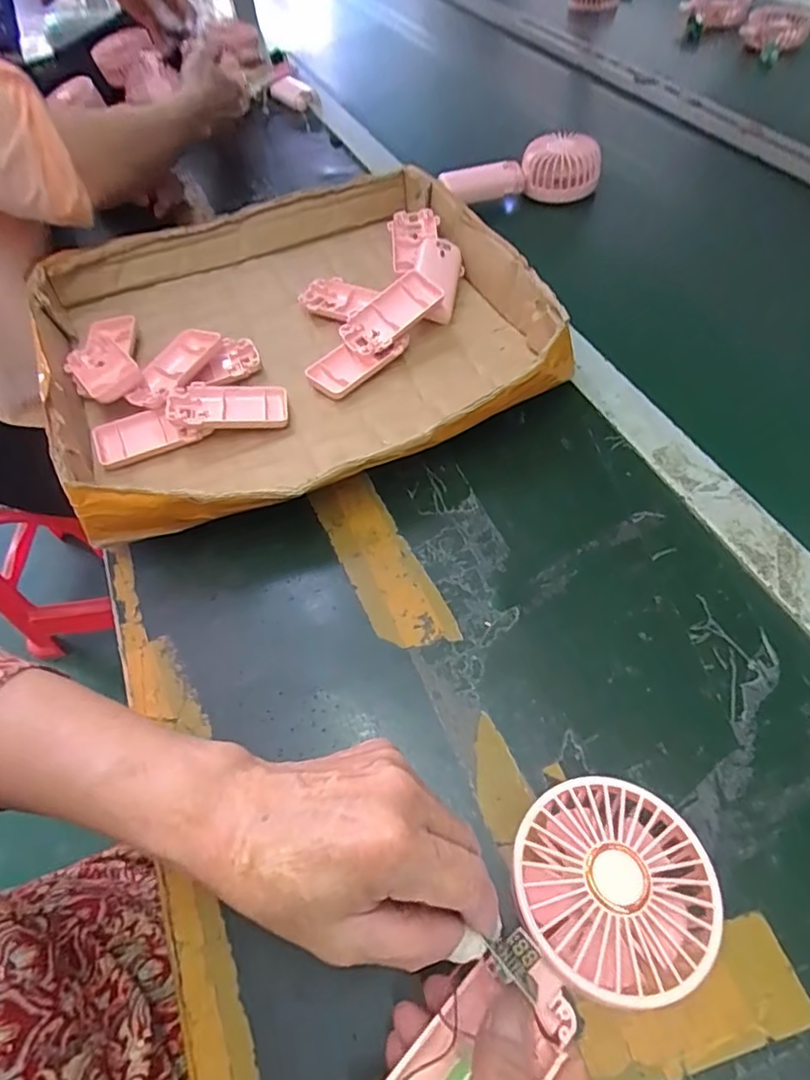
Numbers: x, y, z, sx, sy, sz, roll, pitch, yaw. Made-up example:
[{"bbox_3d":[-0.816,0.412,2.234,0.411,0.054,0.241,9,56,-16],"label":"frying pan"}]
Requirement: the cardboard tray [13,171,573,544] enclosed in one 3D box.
[{"bbox_3d":[-0.101,-0.196,0.530,0.406,0.064,0.399,-24,57,-11],"label":"cardboard tray"}]

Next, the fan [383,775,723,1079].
[{"bbox_3d":[0.055,0.182,0.247,0.185,0.030,0.082,-37,60,-16],"label":"fan"}]

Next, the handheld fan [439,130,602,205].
[{"bbox_3d":[0.141,-0.432,0.690,0.187,0.048,0.075,-18,56,-7],"label":"handheld fan"}]

